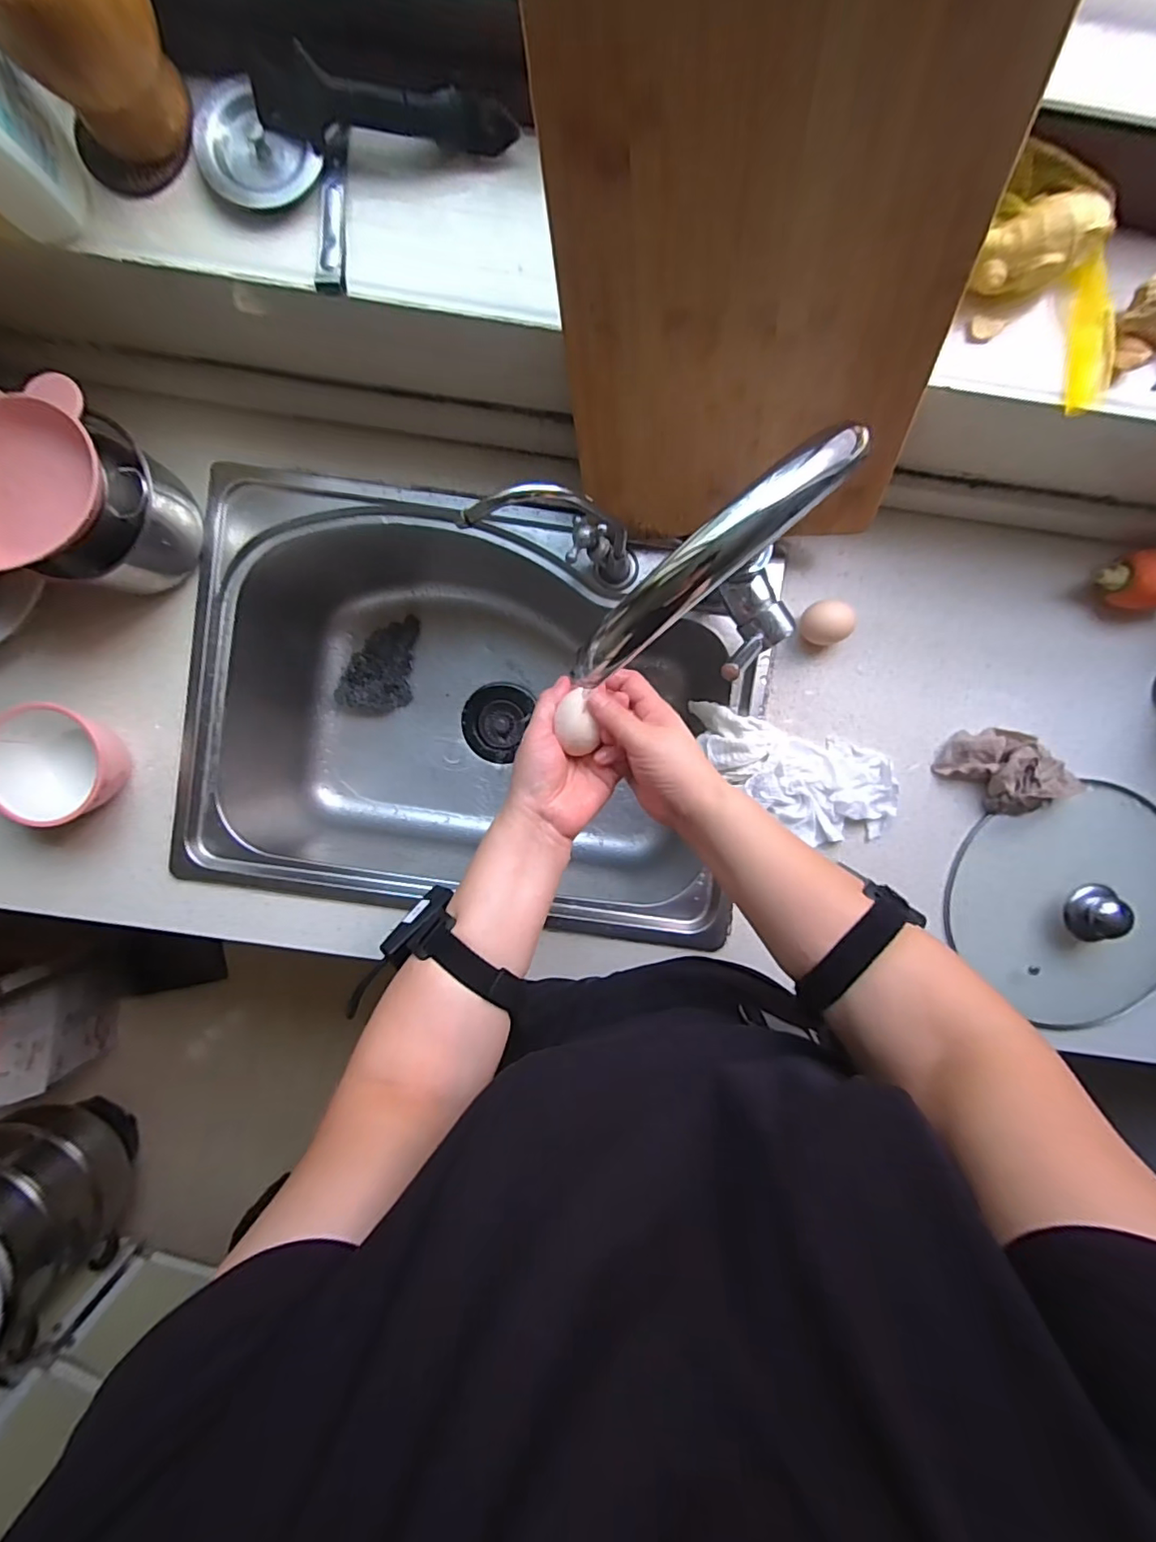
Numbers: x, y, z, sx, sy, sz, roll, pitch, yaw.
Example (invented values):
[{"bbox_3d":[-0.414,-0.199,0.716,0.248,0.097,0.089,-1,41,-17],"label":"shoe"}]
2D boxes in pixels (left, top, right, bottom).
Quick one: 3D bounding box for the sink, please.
[{"bbox_3d":[-0.118,-0.065,0.679,0.553,0.217,0.421,8,93,-1],"label":"sink"}]

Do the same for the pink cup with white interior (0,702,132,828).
[{"bbox_3d":[-0.494,-0.006,0.546,0.100,0.083,0.106,0,93,-1],"label":"pink cup with white interior"}]

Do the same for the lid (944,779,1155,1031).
[{"bbox_3d":[0.524,0.136,0.574,0.251,0.051,0.233,0,93,-1],"label":"lid"}]

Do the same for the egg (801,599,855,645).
[{"bbox_3d":[0.248,-0.147,0.561,0.054,0.036,0.040,-6,93,0],"label":"egg"}]

